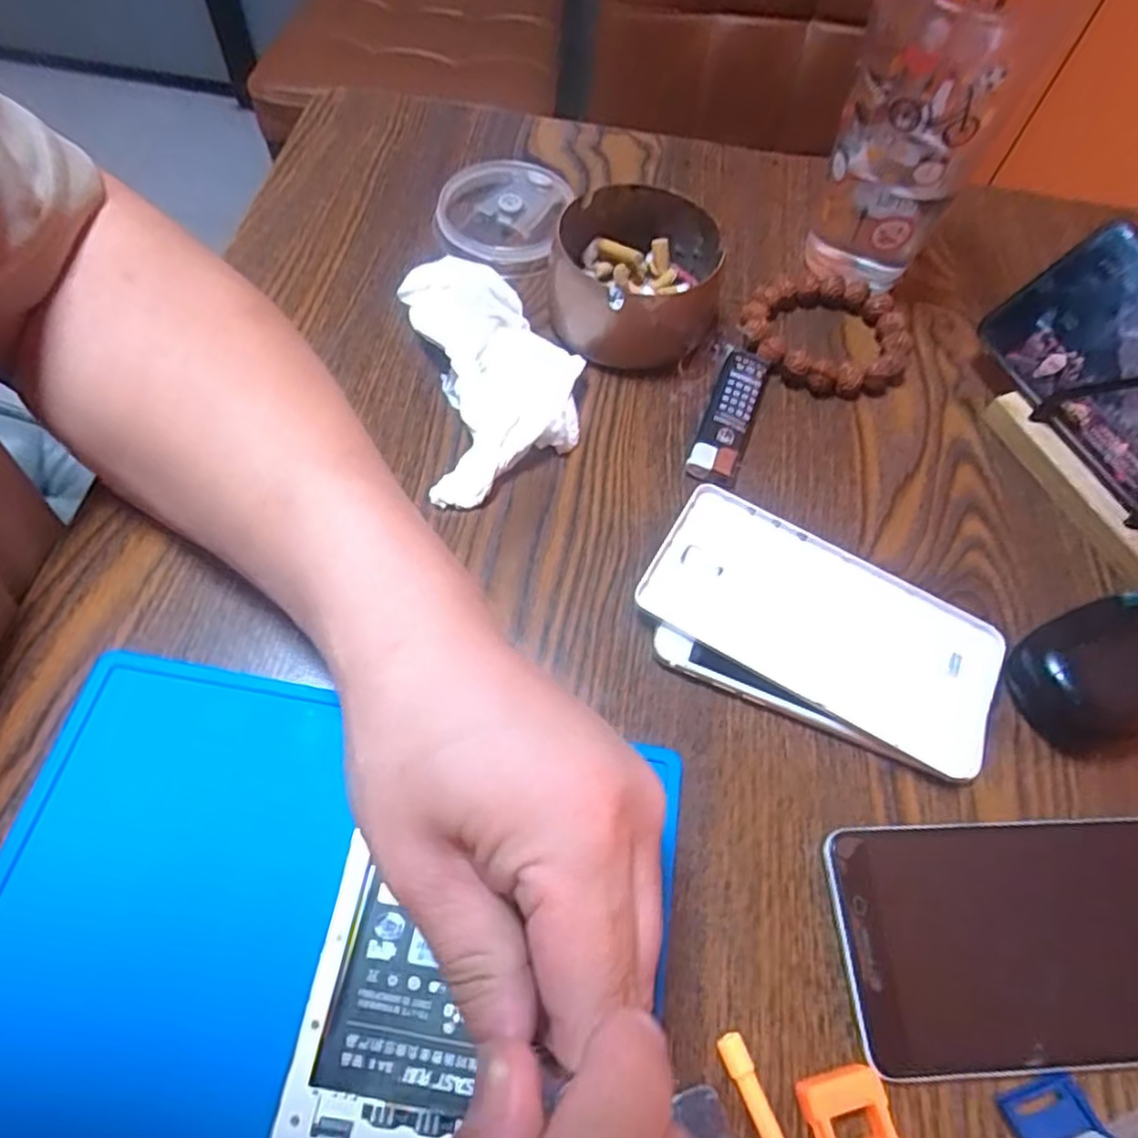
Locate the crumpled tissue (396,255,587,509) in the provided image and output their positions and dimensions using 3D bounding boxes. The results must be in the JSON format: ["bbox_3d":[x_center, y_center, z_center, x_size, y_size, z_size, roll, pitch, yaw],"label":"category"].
[{"bbox_3d":[-0.037,-0.099,0.354,0.075,0.020,0.142,-10,63,-9],"label":"crumpled tissue"}]

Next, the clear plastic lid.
[{"bbox_3d":[-0.039,-0.204,0.412,0.069,0.017,0.076,12,62,3],"label":"clear plastic lid"}]

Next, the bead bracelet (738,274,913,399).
[{"bbox_3d":[0.136,-0.127,0.381,0.086,0.015,0.077,-14,64,-11],"label":"bead bracelet"}]

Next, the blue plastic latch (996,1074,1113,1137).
[{"bbox_3d":[0.153,0.175,0.225,0.027,0.005,0.022,-15,33,-3],"label":"blue plastic latch"}]

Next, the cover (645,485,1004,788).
[{"bbox_3d":[0.106,0.024,0.302,0.146,0.014,0.071,29,64,11],"label":"cover"}]

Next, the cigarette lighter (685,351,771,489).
[{"bbox_3d":[0.079,-0.074,0.354,0.023,0.012,0.084,21,62,7],"label":"cigarette lighter"}]

